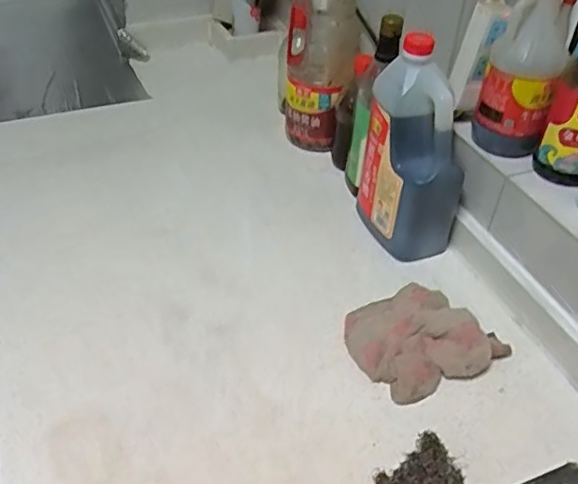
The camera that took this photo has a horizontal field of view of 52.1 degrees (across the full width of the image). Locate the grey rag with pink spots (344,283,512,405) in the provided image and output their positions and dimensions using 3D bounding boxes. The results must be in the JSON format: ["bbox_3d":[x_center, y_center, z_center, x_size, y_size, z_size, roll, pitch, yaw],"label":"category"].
[{"bbox_3d":[0.146,0.103,0.665,0.153,0.032,0.132,-19,46,-22],"label":"grey rag with pink spots"}]

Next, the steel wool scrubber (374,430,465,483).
[{"bbox_3d":[0.125,0.219,0.539,0.071,0.031,0.066,-26,49,-28],"label":"steel wool scrubber"}]

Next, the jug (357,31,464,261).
[{"bbox_3d":[0.154,-0.110,0.742,0.089,0.241,0.122,-12,44,-15],"label":"jug"}]

